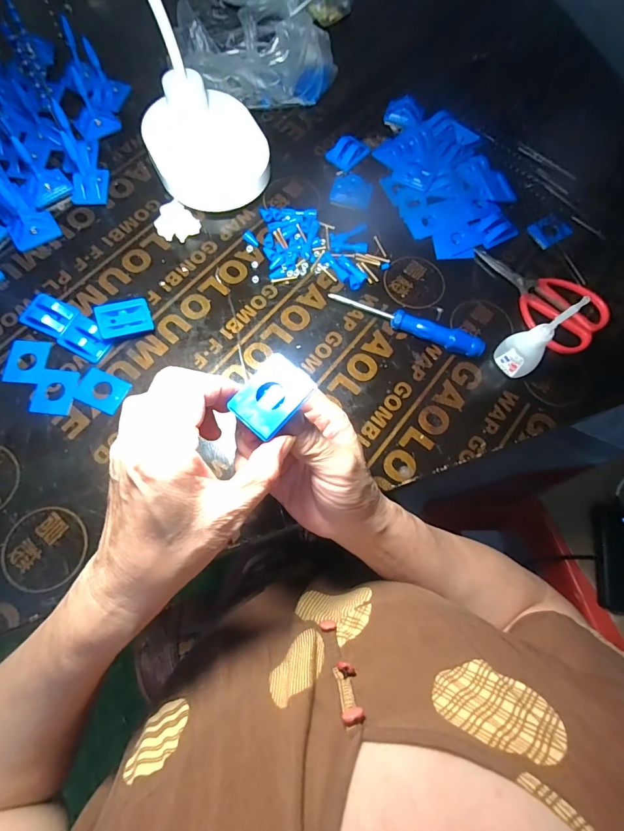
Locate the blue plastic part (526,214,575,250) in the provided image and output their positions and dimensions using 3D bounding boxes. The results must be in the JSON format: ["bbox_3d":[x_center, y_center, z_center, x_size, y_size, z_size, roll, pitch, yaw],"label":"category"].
[{"bbox_3d":[0.260,-0.203,0.432,0.037,0.008,0.033,-28,74,-11],"label":"blue plastic part"}]

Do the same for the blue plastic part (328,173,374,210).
[{"bbox_3d":[0.044,-0.251,0.437,0.045,0.006,0.047,12,70,2],"label":"blue plastic part"}]

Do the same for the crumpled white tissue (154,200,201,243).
[{"bbox_3d":[-0.139,-0.200,0.407,0.042,0.017,0.037,-38,76,-14],"label":"crumpled white tissue"}]

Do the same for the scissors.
[{"bbox_3d":[0.236,-0.131,0.404,0.077,0.012,0.144,-30,74,-12],"label":"scissors"}]

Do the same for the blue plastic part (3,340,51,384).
[{"bbox_3d":[-0.258,-0.049,0.355,0.032,0.004,0.043,1,70,-2],"label":"blue plastic part"}]

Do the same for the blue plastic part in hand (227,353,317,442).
[{"bbox_3d":[-0.024,-0.012,0.232,0.034,0.004,0.047,38,73,10],"label":"blue plastic part in hand"}]

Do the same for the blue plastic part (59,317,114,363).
[{"bbox_3d":[-0.207,-0.070,0.361,0.044,0.010,0.033,30,72,8],"label":"blue plastic part"}]

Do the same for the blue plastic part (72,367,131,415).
[{"bbox_3d":[-0.188,-0.023,0.350,0.041,0.004,0.033,25,71,6],"label":"blue plastic part"}]

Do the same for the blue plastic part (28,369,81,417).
[{"bbox_3d":[-0.229,-0.022,0.348,0.036,0.004,0.042,2,70,-2],"label":"blue plastic part"}]

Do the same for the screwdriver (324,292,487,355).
[{"bbox_3d":[0.089,-0.087,0.379,0.151,0.019,0.017,20,71,5],"label":"screwdriver"}]

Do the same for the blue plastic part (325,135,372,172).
[{"bbox_3d":[0.041,-0.306,0.453,0.034,0.012,0.043,43,74,12],"label":"blue plastic part"}]

